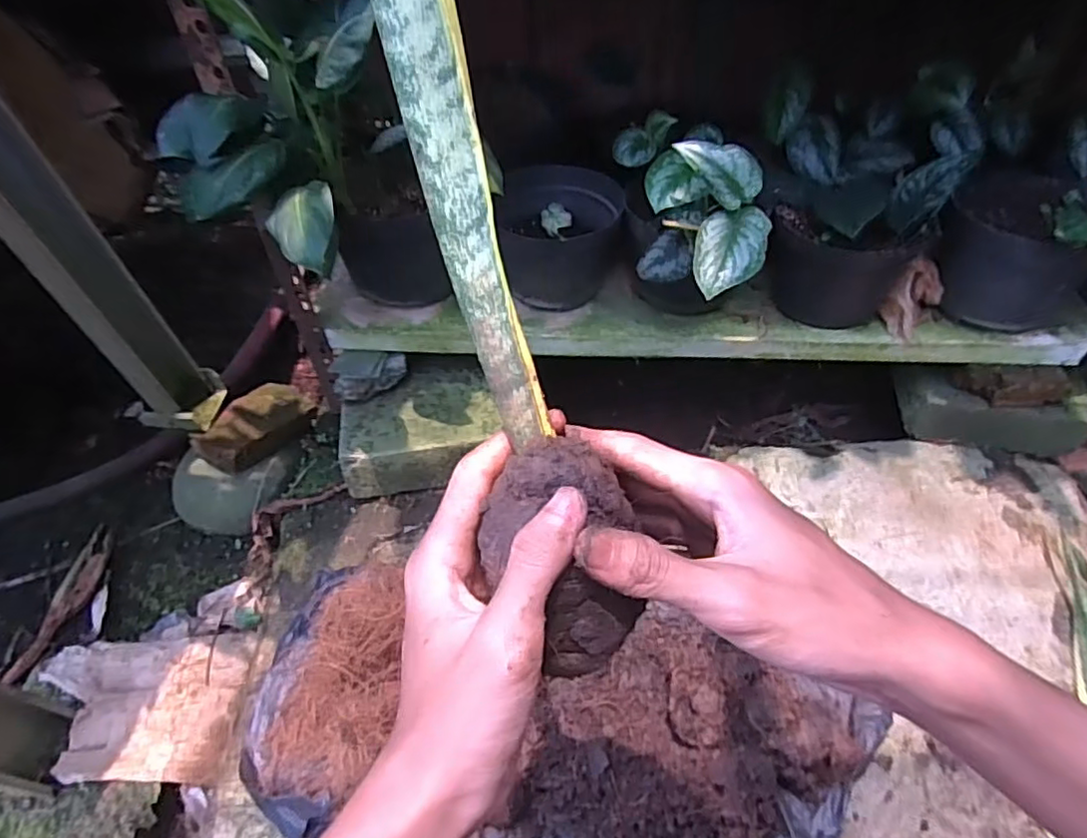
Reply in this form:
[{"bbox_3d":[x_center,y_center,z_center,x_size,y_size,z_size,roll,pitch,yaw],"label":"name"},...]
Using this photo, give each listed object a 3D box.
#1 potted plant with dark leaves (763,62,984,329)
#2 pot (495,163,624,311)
[{"bbox_3d":[0.370,-0.271,0.780,0.232,0.219,0.223,22,55,21],"label":"potted plant with dark leaves"},{"bbox_3d":[0.022,-0.239,0.827,0.153,0.106,0.173,6,51,9],"label":"pot"}]

